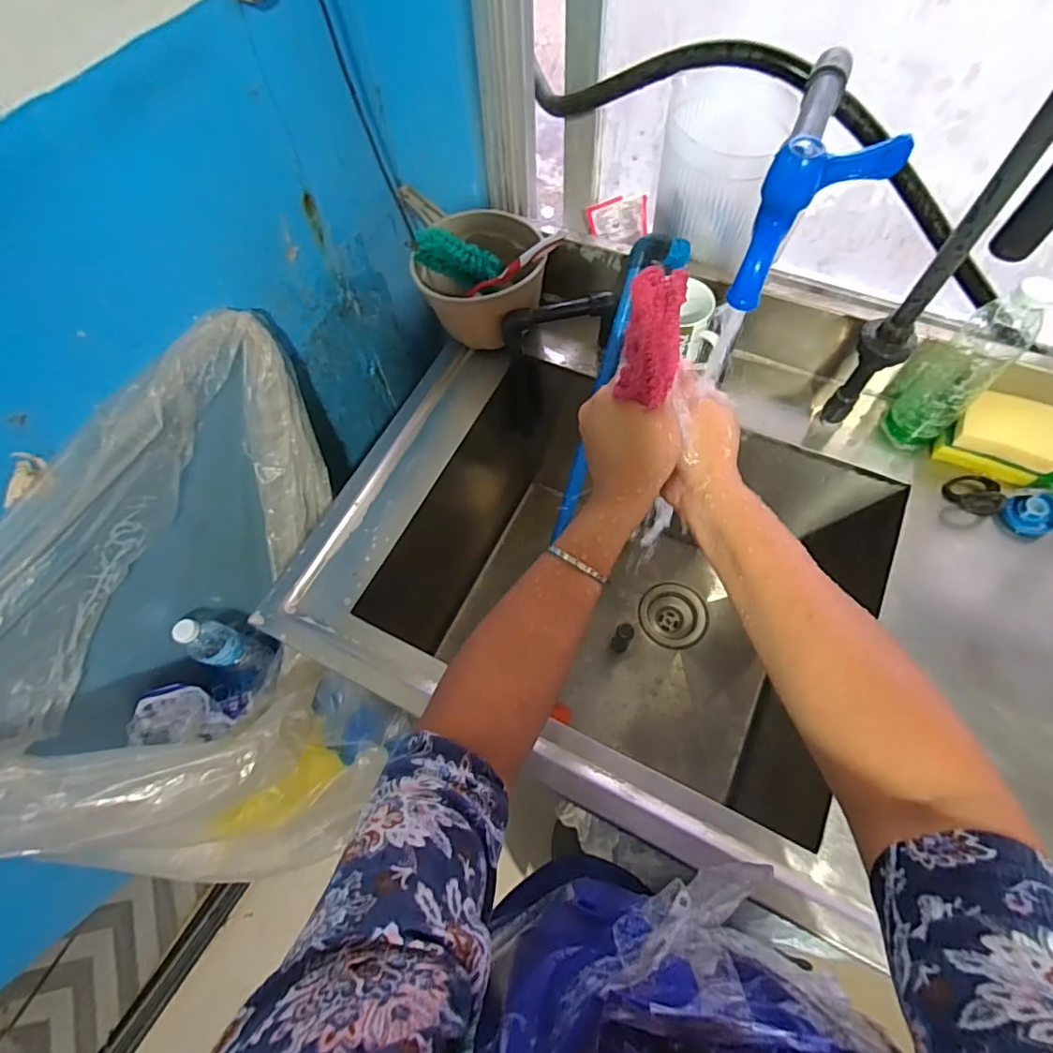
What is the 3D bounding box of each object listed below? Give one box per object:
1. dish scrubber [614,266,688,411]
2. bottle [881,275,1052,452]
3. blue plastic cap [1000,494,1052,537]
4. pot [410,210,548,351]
[{"bbox_3d":[0.084,-0.123,0.362,0.036,0.085,0.018,4,32,5],"label":"dish scrubber"},{"bbox_3d":[0.469,-0.175,0.592,0.077,0.210,0.059,39,72,19],"label":"bottle"},{"bbox_3d":[0.566,-0.014,0.610,0.042,0.029,0.048,-30,66,-11],"label":"blue plastic cap"},{"bbox_3d":[-0.055,-0.339,0.746,0.164,0.102,0.169,-1,64,2],"label":"pot"}]

